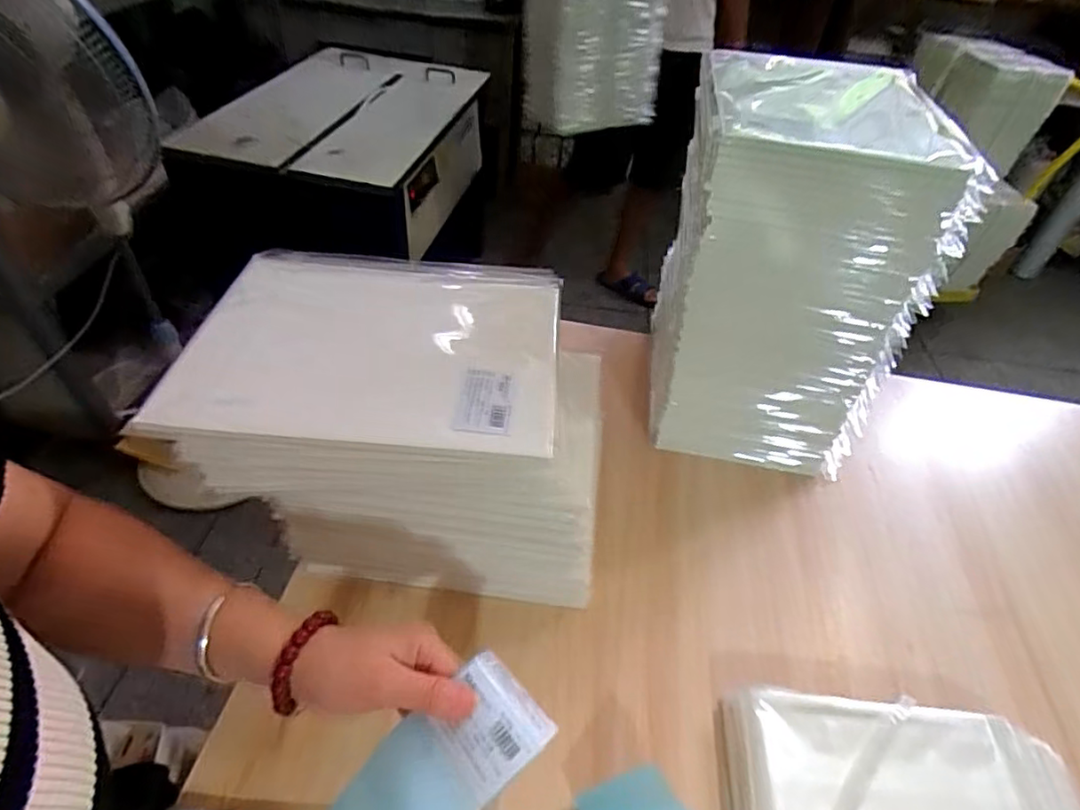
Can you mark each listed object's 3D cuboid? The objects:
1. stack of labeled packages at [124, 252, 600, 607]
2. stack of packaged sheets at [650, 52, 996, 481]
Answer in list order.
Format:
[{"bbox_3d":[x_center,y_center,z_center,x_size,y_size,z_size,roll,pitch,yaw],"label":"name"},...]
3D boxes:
[{"bbox_3d":[-0.105,0.025,0.520,0.308,0.229,0.222,4,43,-1],"label":"stack of labeled packages"},{"bbox_3d":[0.250,-0.131,0.626,0.227,0.373,0.228,7,43,2],"label":"stack of packaged sheets"}]

